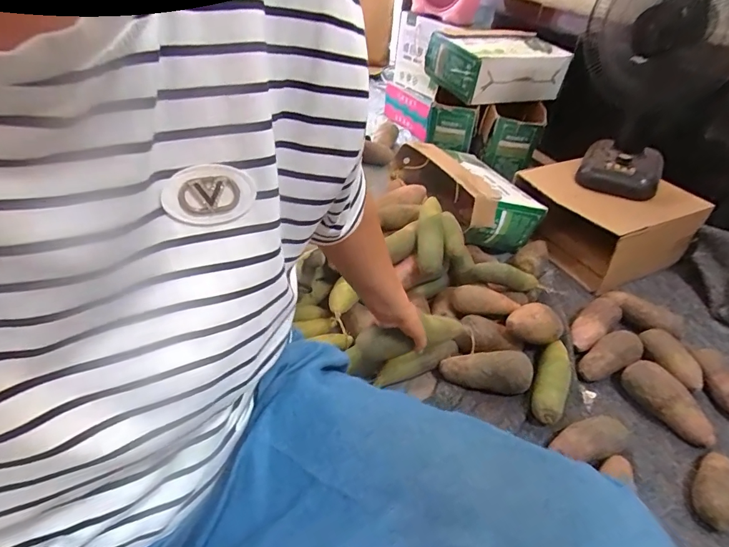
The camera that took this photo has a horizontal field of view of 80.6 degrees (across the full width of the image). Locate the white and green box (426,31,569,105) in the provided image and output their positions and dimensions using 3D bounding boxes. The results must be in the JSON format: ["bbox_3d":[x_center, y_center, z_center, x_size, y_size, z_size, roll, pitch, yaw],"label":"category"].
[{"bbox_3d":[0.439,-0.673,1.387,0.396,0.141,0.292,-15,43,-22],"label":"white and green box"}]

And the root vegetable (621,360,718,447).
[{"bbox_3d":[0.545,0.231,0.771,0.055,0.061,0.162,-15,43,-22],"label":"root vegetable"}]

